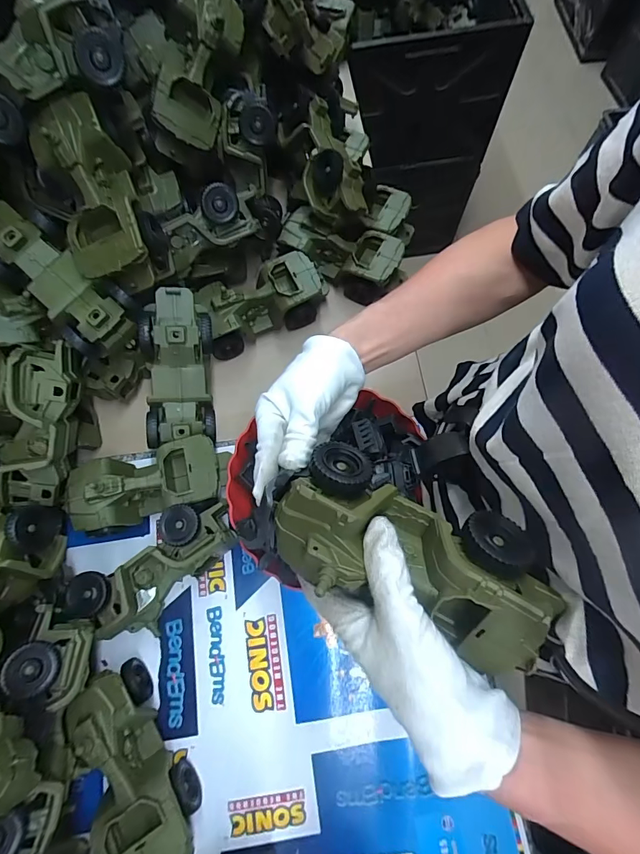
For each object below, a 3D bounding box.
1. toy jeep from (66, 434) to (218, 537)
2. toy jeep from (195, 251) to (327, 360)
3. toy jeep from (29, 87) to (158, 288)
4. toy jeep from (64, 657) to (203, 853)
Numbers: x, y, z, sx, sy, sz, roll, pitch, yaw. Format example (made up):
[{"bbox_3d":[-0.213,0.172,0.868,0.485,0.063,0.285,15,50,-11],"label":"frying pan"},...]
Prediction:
[{"bbox_3d":[-0.202,0.068,0.492,0.177,0.065,0.083,-13,72,-4],"label":"toy jeep"},{"bbox_3d":[-0.078,-0.177,0.578,0.183,0.071,0.084,-25,73,-7],"label":"toy jeep"},{"bbox_3d":[-0.231,-0.236,0.433,0.080,0.063,0.183,-18,101,-5],"label":"toy jeep"},{"bbox_3d":[-0.189,0.337,0.411,0.080,0.081,0.171,-33,74,-10],"label":"toy jeep"}]

